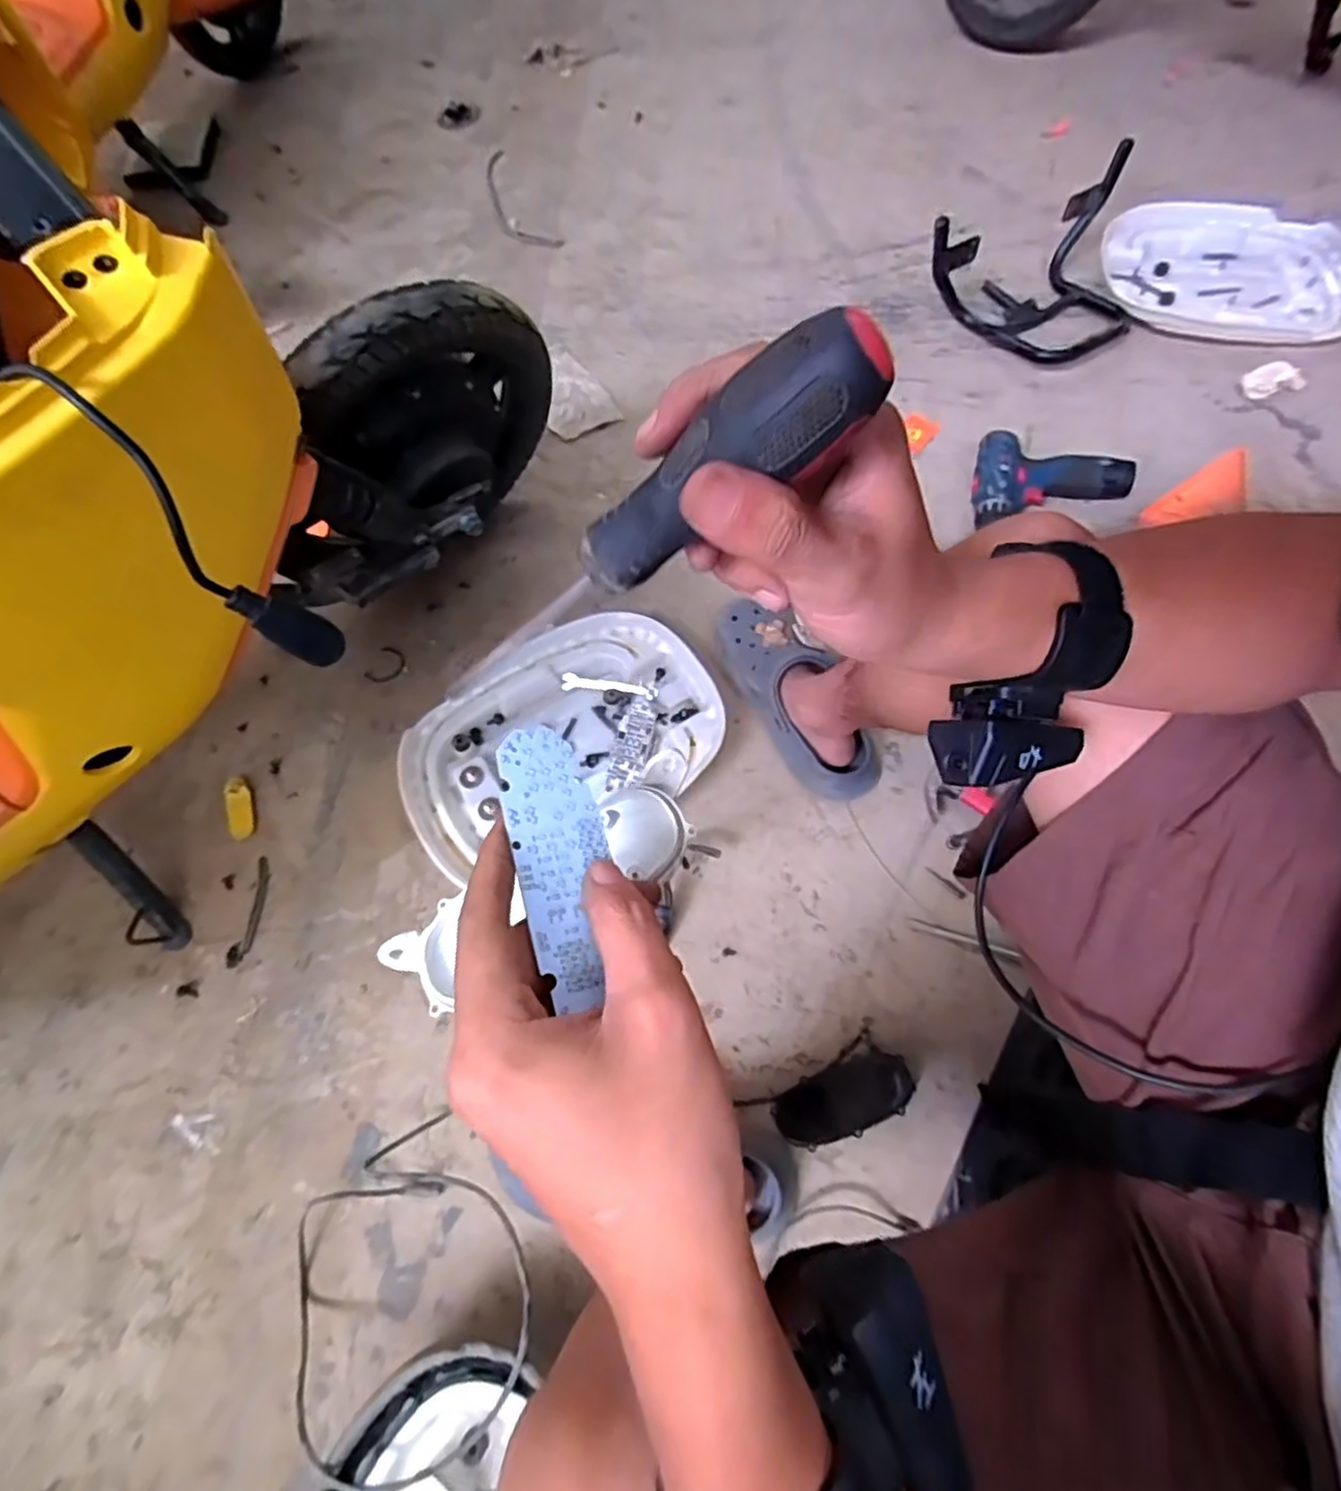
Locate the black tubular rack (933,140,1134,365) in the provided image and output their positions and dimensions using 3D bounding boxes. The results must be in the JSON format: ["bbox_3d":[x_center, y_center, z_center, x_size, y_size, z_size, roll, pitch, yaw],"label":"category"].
[{"bbox_3d":[0.572,-0.686,1.014,0.364,0.147,0.211,-31,69,-10],"label":"black tubular rack"}]

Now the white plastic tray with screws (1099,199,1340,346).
[{"bbox_3d":[0.878,-0.746,1.076,0.394,0.035,0.310,10,68,7],"label":"white plastic tray with screws"}]

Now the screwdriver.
[{"bbox_3d":[-0.006,-0.067,0.213,0.157,0.022,0.022,-29,61,37],"label":"screwdriver"}]

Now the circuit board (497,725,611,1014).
[{"bbox_3d":[-0.038,0.039,0.244,0.035,0.004,0.097,-7,68,-34],"label":"circuit board"}]

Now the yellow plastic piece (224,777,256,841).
[{"bbox_3d":[-0.494,0.071,0.792,0.027,0.014,0.069,-14,81,-5],"label":"yellow plastic piece"}]

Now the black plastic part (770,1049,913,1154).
[{"bbox_3d":[0.161,0.328,0.640,0.128,0.025,0.057,-21,68,-6],"label":"black plastic part"}]

